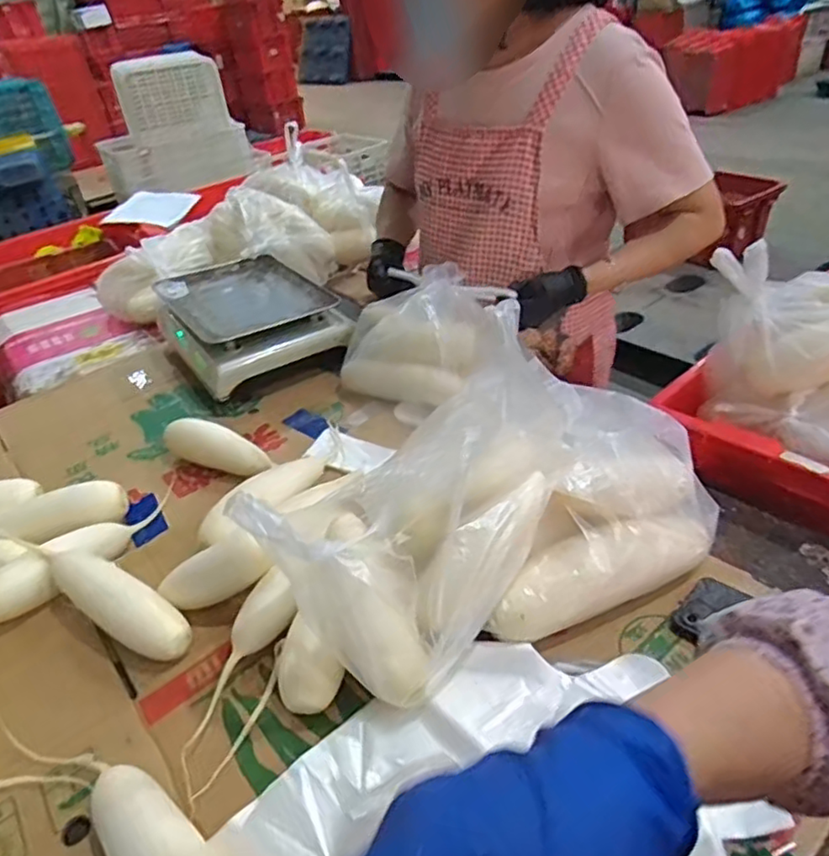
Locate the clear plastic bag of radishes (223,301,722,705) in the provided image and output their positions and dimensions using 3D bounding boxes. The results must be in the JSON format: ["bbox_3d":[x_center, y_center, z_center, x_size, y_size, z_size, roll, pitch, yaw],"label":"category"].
[{"bbox_3d":[0.083,0.057,0.585,0.430,0.233,0.198,-20,38,-18],"label":"clear plastic bag of radishes"}]

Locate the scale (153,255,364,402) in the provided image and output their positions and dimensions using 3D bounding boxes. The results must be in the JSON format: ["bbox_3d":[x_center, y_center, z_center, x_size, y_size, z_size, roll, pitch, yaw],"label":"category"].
[{"bbox_3d":[-0.285,-0.193,1.121,0.274,0.105,0.316,-26,40,-24],"label":"scale"}]

